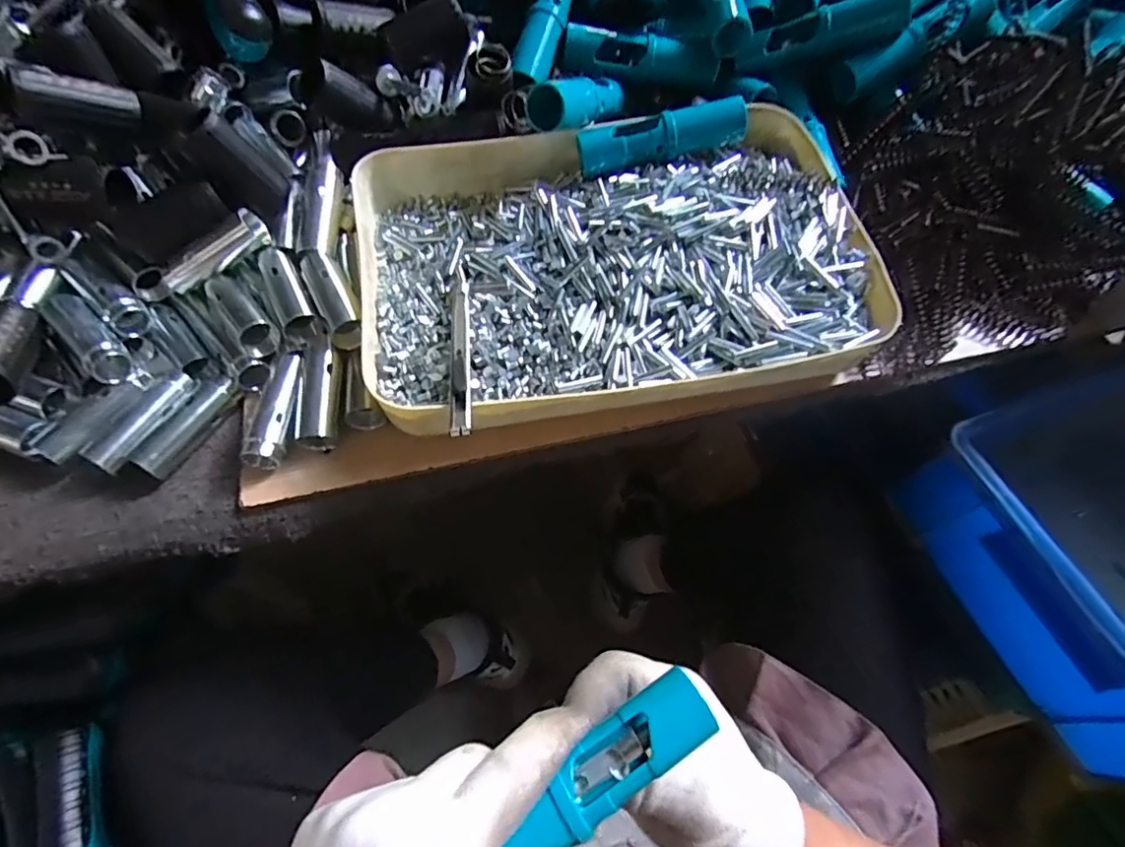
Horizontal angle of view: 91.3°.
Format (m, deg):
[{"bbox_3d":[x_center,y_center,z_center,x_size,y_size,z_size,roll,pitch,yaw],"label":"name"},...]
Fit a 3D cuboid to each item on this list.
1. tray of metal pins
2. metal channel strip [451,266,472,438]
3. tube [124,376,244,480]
[{"bbox_3d":[0.032,-0.115,0.372,0.327,0.043,0.241,-11,62,-8],"label":"tray of metal pins"},{"bbox_3d":[-0.060,-0.049,0.321,0.010,0.007,0.143,-5,49,-5],"label":"metal channel strip"},{"bbox_3d":[-0.225,0.002,0.332,0.014,0.015,0.067,28,64,13],"label":"tube"}]

